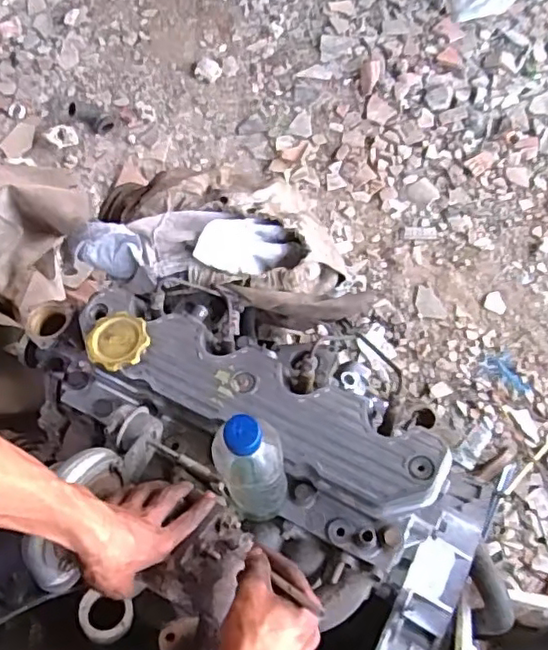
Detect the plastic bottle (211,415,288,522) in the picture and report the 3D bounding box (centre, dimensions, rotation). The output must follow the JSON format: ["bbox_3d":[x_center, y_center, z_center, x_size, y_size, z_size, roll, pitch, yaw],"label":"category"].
[{"bbox_3d":[-0.020,0.146,0.596,0.061,0.200,0.075,-15,71,-5],"label":"plastic bottle"}]

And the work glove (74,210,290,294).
[{"bbox_3d":[-0.134,-0.102,0.863,0.303,0.075,0.104,-2,69,-1],"label":"work glove"}]

